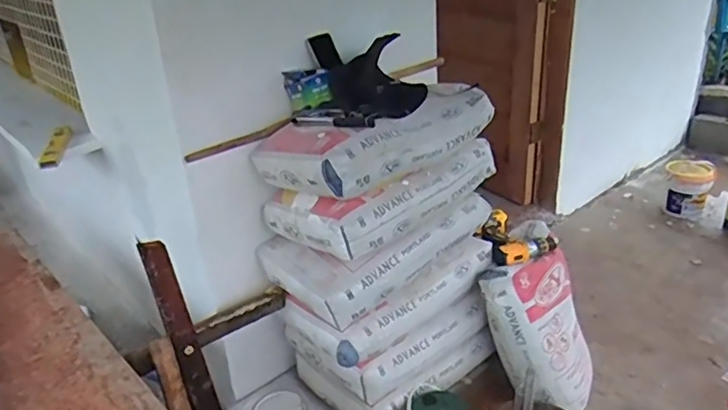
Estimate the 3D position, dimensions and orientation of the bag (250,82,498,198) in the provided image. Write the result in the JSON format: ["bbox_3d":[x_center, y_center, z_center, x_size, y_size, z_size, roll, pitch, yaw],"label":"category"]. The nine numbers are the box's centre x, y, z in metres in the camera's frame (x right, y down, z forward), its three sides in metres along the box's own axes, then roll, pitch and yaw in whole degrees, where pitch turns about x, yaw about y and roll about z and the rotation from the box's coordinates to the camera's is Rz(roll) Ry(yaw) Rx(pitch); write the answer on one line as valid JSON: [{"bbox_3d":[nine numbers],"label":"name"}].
[{"bbox_3d":[0.026,-0.182,1.506,0.540,0.161,0.346,-26,31,-29],"label":"bag"}]

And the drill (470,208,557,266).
[{"bbox_3d":[0.441,0.090,1.746,0.198,0.068,0.202,-21,29,-21],"label":"drill"}]

